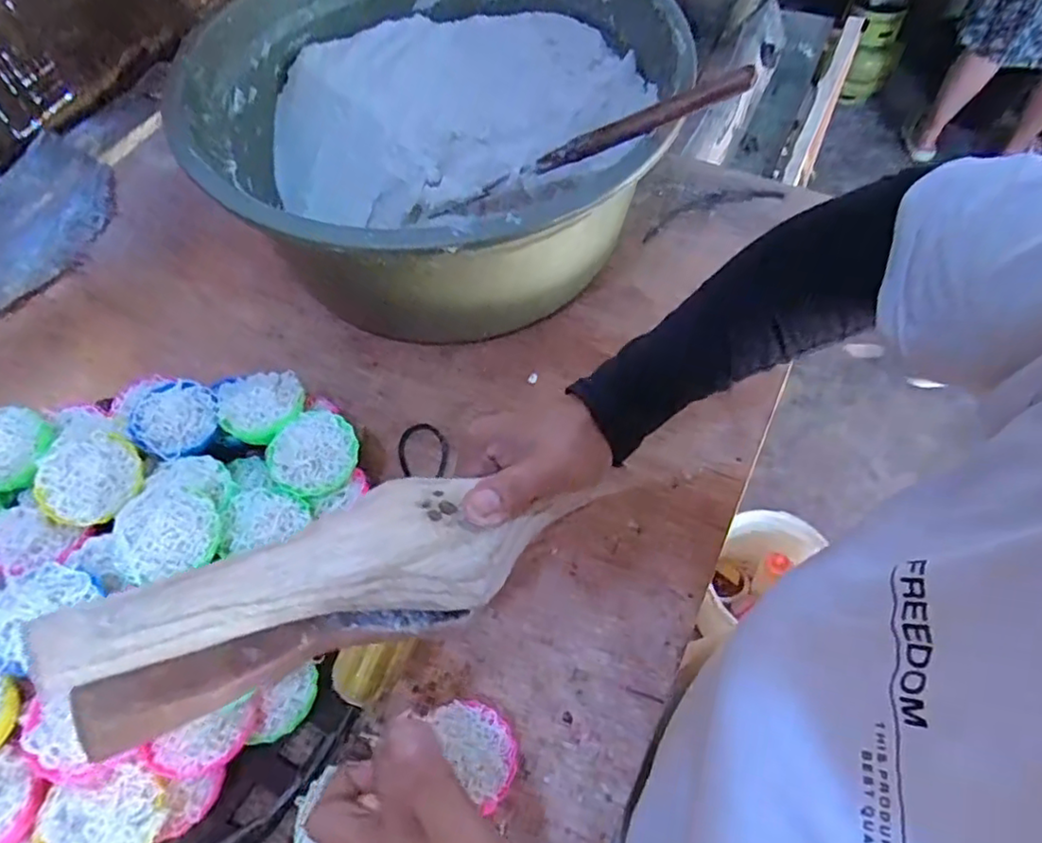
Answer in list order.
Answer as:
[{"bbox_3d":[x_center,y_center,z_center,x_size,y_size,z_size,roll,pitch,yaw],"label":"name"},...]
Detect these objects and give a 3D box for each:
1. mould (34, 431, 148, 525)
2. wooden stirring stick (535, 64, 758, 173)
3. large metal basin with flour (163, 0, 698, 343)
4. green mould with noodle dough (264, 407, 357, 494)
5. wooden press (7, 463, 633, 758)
[{"bbox_3d":[-0.287,0.037,0.420,0.059,0.020,0.060,3,76,-7],"label":"mould"},{"bbox_3d":[0.084,-0.217,0.462,0.170,0.016,0.020,-8,51,35],"label":"wooden stirring stick"},{"bbox_3d":[-0.076,-0.252,0.581,0.388,0.193,0.384,-1,59,2],"label":"large metal basin with flour"},{"bbox_3d":[-0.146,0.022,0.446,0.061,0.021,0.053,-37,64,-18],"label":"green mould with noodle dough"},{"bbox_3d":[-0.073,0.062,0.249,0.191,0.045,0.058,-13,54,-39],"label":"wooden press"}]

